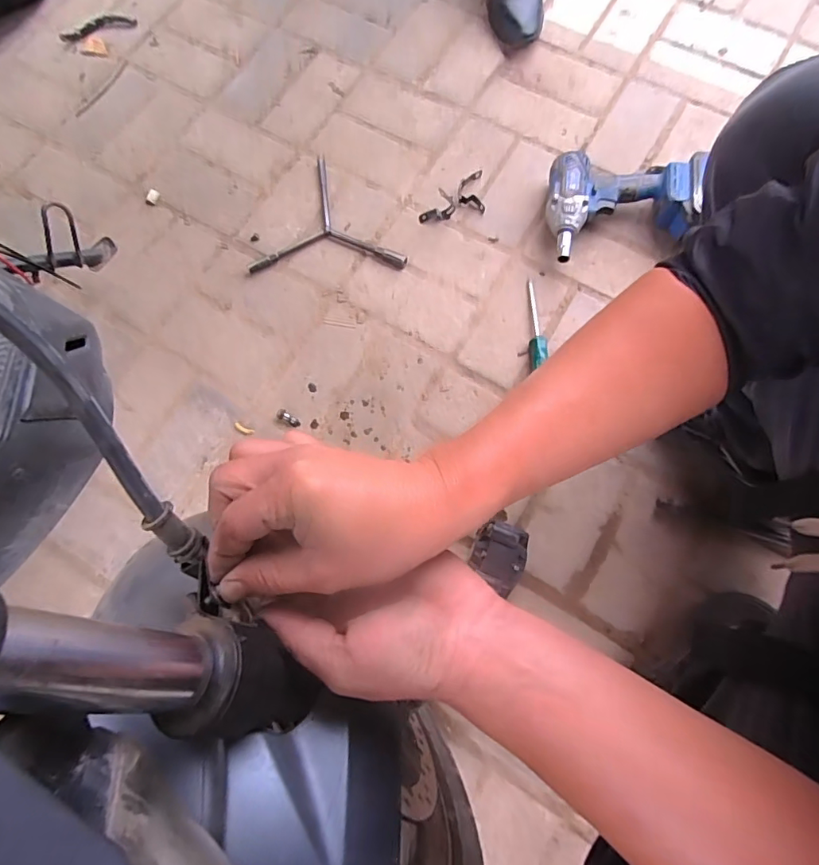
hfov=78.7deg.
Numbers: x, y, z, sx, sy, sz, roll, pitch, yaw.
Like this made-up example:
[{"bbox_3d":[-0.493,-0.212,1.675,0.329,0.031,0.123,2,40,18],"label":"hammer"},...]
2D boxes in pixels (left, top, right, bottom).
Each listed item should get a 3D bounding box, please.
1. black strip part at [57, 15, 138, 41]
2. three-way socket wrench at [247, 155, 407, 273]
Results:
[{"bbox_3d":[-0.578,-0.750,0.927,0.136,0.012,0.037,-20,74,-4],"label":"black strip part"},{"bbox_3d":[-0.125,-0.343,0.782,0.235,0.012,0.200,-1,74,1],"label":"three-way socket wrench"}]

